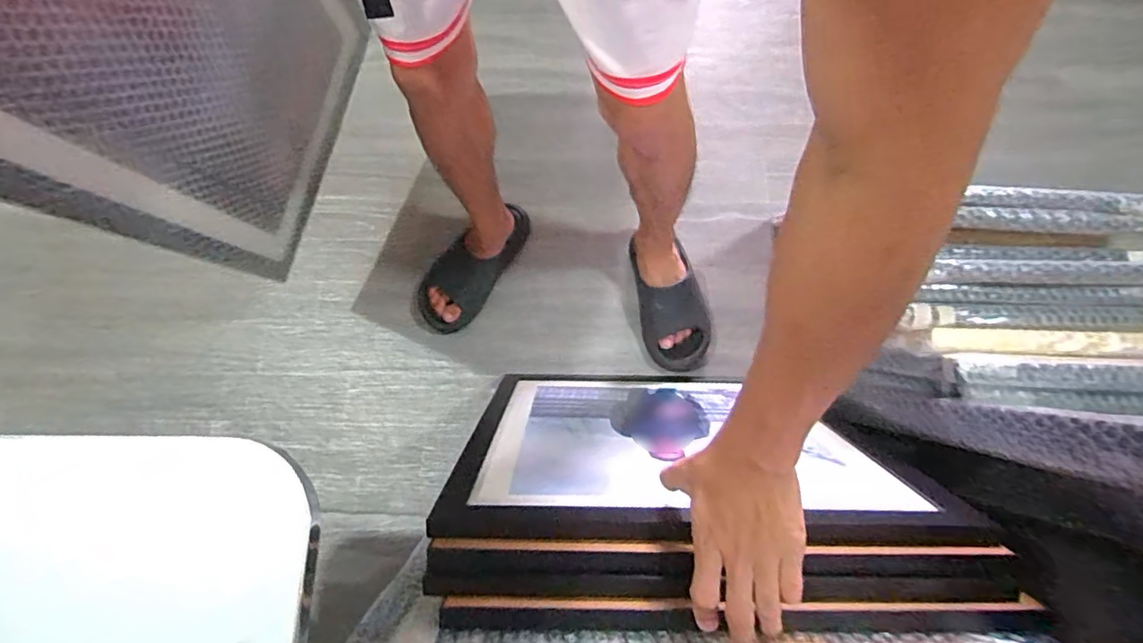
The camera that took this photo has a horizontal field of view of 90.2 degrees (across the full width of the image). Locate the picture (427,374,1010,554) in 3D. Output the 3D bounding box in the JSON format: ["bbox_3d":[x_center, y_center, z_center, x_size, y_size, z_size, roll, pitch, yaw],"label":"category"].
[{"bbox_3d":[0.132,0.138,0.696,0.493,0.494,0.035,2,102,-2],"label":"picture"}]

